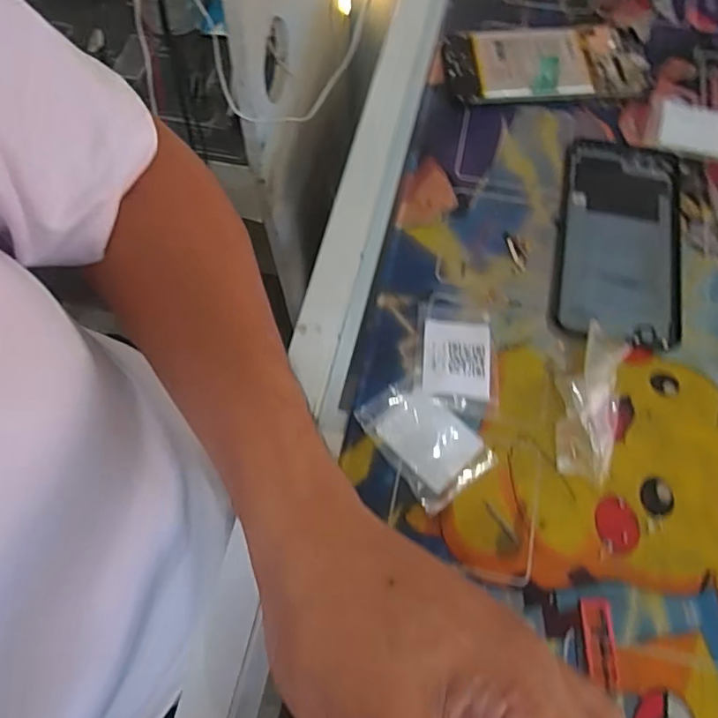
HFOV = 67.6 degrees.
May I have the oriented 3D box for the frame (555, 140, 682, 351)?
[{"bbox_3d":[0.171,-0.079,0.349,0.075,0.005,0.151,11,69,5],"label":"frame"}]

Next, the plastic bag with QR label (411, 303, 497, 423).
[{"bbox_3d":[0.058,-0.002,0.320,0.050,0.007,0.071,6,68,3],"label":"plastic bag with QR label"}]

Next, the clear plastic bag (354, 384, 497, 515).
[{"bbox_3d":[0.037,0.045,0.302,0.047,0.006,0.071,-36,72,-13],"label":"clear plastic bag"}]

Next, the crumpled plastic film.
[{"bbox_3d":[0.131,0.023,0.302,0.032,0.019,0.084,15,69,6],"label":"crumpled plastic film"}]

